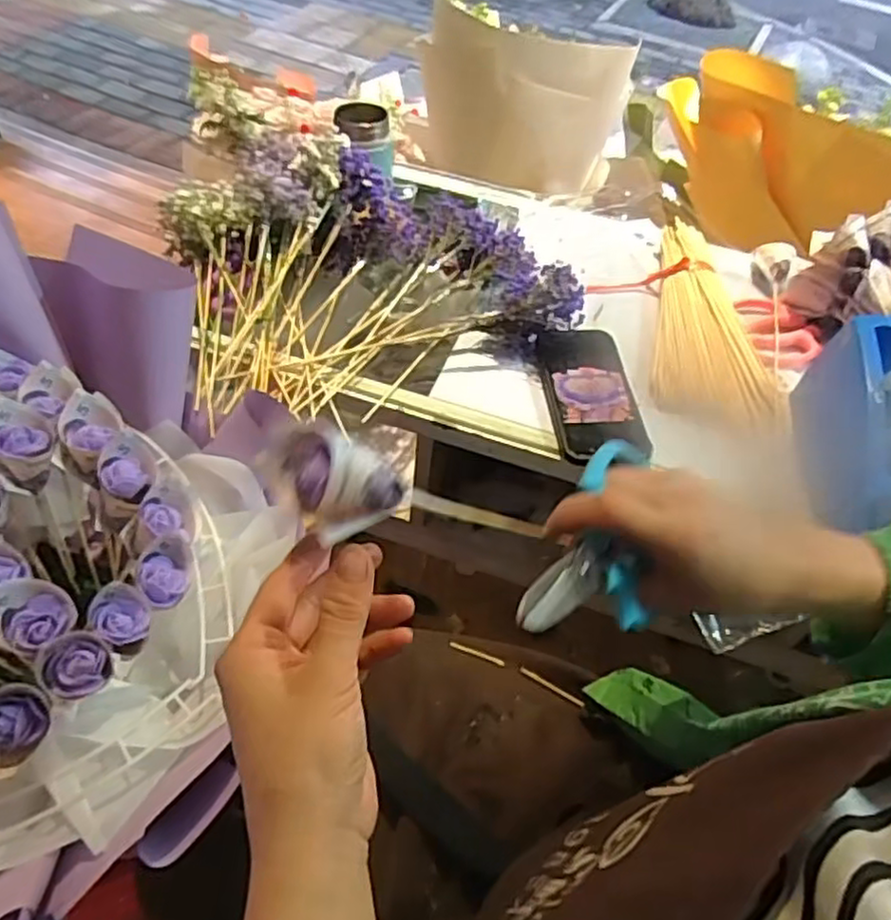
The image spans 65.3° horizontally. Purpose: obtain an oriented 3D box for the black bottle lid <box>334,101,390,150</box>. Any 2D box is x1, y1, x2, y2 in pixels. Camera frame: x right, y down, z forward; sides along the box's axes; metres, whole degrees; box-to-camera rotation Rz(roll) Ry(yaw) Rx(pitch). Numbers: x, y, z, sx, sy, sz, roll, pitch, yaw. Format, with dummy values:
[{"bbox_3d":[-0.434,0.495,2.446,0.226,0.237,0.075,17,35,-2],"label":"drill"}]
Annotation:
[{"bbox_3d":[-0.089,-0.360,0.744,0.056,0.024,0.064,-3,51,-9],"label":"black bottle lid"}]

